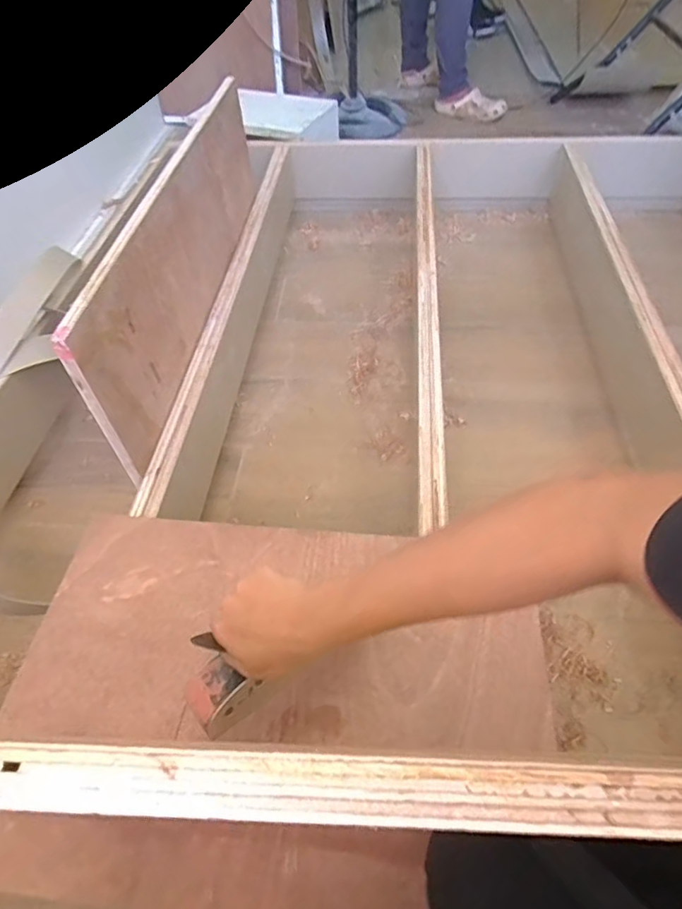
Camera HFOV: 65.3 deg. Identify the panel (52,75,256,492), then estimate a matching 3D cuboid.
[{"bbox_3d":[-0.260,-0.387,0.946,0.020,0.257,0.877,1,50,5],"label":"panel"}]

